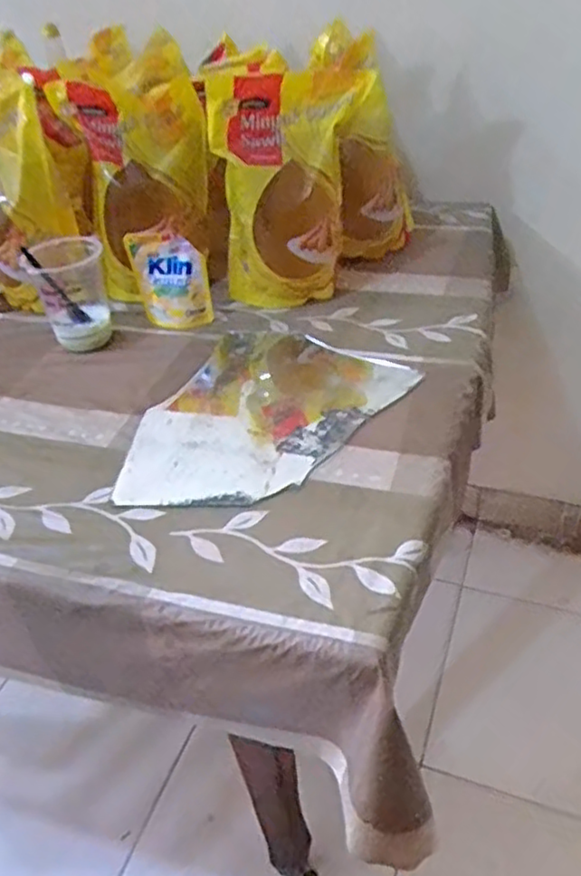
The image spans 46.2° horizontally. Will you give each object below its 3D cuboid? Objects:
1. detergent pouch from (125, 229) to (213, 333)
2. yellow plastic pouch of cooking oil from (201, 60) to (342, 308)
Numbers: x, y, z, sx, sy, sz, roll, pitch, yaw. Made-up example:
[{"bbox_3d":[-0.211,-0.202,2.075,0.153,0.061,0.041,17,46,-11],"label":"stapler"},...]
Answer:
[{"bbox_3d":[-0.144,-0.189,0.828,0.085,0.117,0.031,-13,39,-9],"label":"detergent pouch"},{"bbox_3d":[-0.016,-0.302,0.837,0.150,0.254,0.127,-6,39,-1],"label":"yellow plastic pouch of cooking oil"}]

